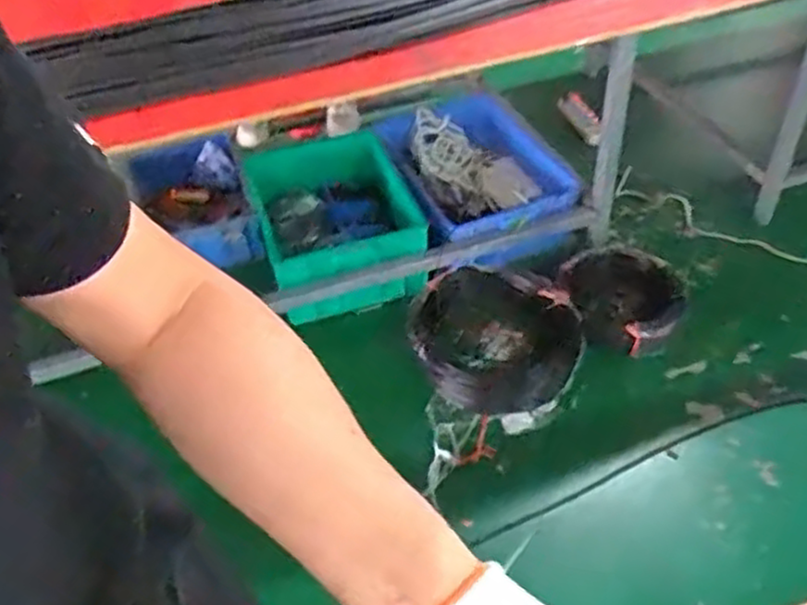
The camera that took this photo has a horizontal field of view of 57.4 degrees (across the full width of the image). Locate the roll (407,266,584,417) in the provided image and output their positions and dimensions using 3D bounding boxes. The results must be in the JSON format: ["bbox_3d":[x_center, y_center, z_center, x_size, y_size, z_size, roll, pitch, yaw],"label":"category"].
[{"bbox_3d":[0.218,0.077,1.879,0.425,0.126,0.392,-3,44,3],"label":"roll"}]

